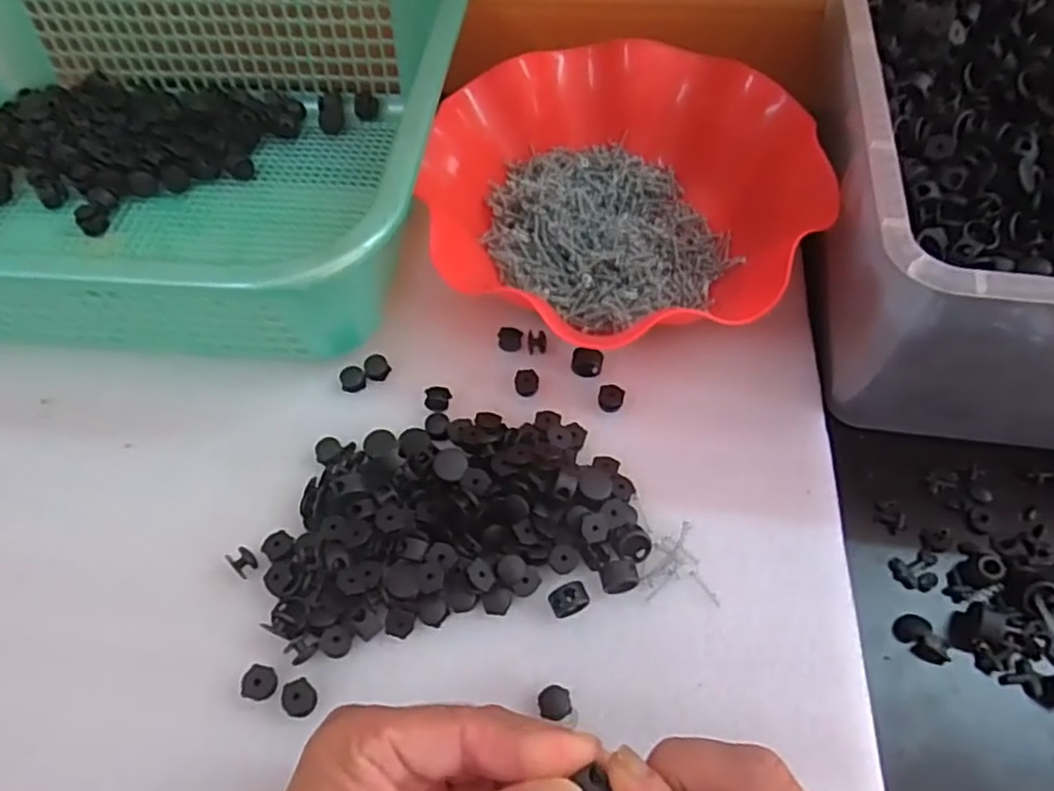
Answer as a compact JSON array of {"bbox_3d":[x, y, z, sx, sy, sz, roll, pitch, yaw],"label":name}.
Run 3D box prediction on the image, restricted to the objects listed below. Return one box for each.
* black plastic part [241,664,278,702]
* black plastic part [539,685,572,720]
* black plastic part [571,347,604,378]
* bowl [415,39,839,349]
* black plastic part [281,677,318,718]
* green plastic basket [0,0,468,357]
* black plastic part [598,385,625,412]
[{"bbox_3d":[-0.113,0.123,0.291,0.013,0.006,0.014,0,61,0],"label":"black plastic part"},{"bbox_3d":[0.012,0.130,0.289,0.013,0.010,0.013,-8,62,-4],"label":"black plastic part"},{"bbox_3d":[0.033,-0.018,0.373,0.017,0.012,0.012,7,62,4],"label":"black plastic part"},{"bbox_3d":[0.049,-0.124,0.399,0.210,0.065,0.200,0,61,0],"label":"bowl"},{"bbox_3d":[-0.096,0.128,0.287,0.013,0.005,0.015,-25,64,-12],"label":"black plastic part"},{"bbox_3d":[-0.233,-0.161,0.407,0.378,0.097,0.287,4,61,3],"label":"green plastic basket"},{"bbox_3d":[0.045,0.001,0.364,0.014,0.008,0.014,0,61,0],"label":"black plastic part"}]

